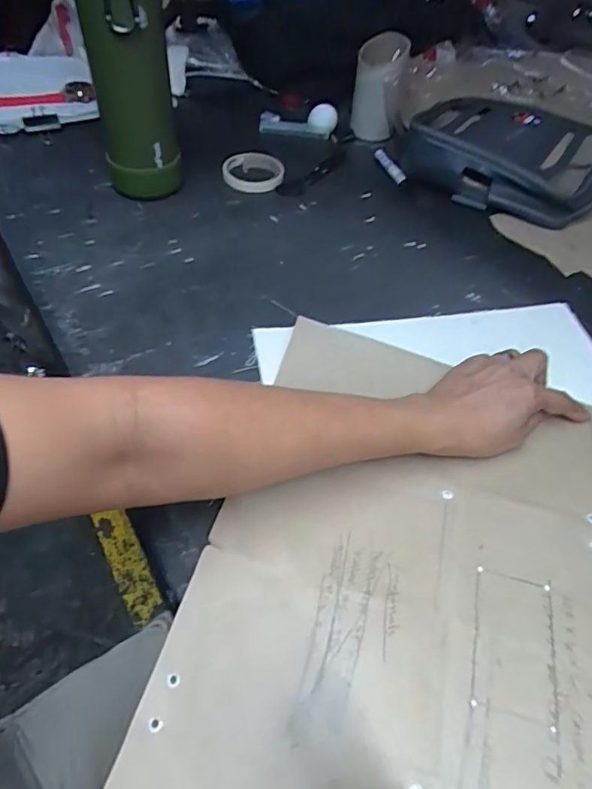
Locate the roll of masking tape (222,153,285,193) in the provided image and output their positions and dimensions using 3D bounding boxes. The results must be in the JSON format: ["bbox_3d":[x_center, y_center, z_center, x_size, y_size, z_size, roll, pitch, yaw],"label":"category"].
[{"bbox_3d":[-0.060,-0.309,0.699,0.081,0.018,0.081,3,50,-3],"label":"roll of masking tape"}]

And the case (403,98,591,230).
[{"bbox_3d":[0.309,-0.363,0.757,0.296,0.058,0.234,24,52,14],"label":"case"}]

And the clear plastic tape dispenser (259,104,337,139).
[{"bbox_3d":[0.006,-0.431,0.792,0.124,0.027,0.045,-3,51,-8],"label":"clear plastic tape dispenser"}]

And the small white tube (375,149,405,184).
[{"bbox_3d":[0.145,-0.352,0.777,0.016,0.016,0.090,-13,53,-15],"label":"small white tube"}]

